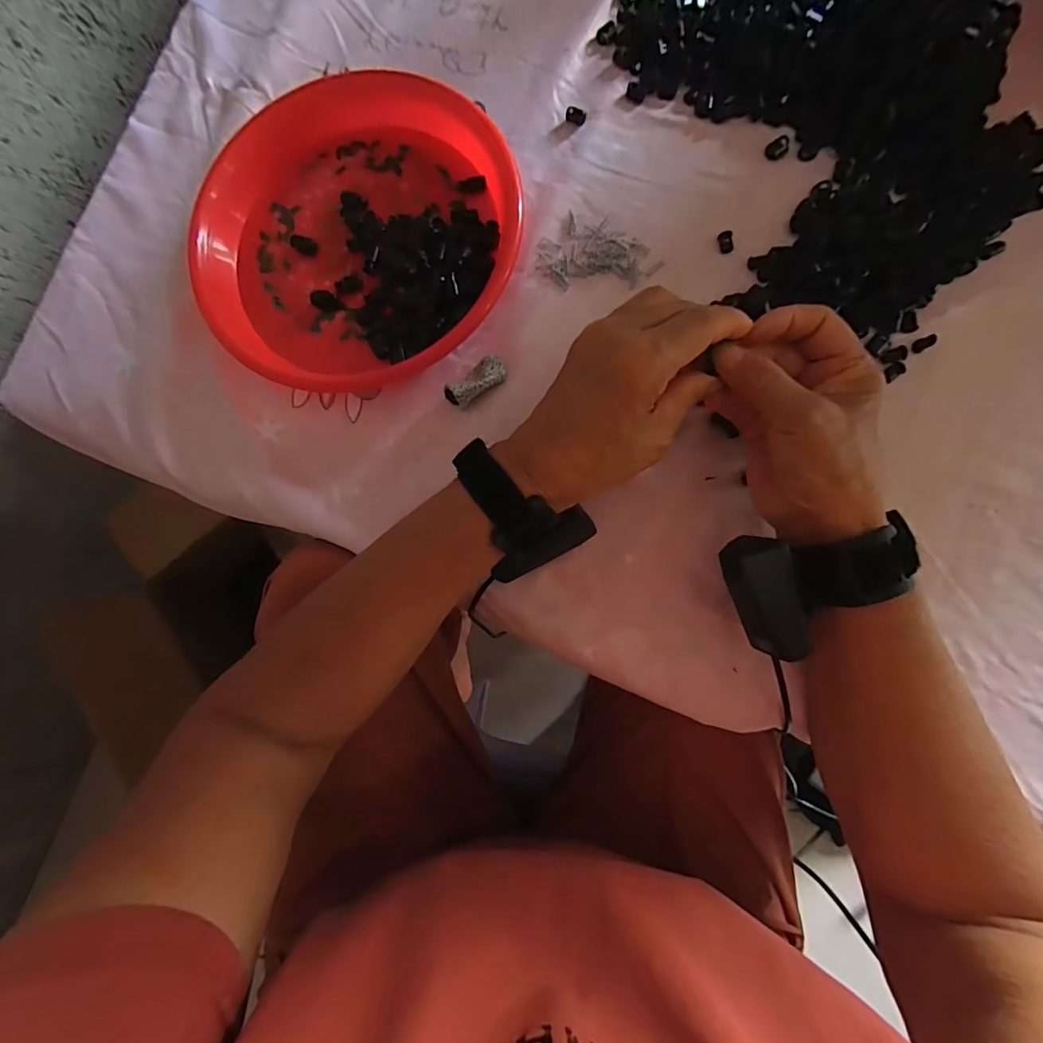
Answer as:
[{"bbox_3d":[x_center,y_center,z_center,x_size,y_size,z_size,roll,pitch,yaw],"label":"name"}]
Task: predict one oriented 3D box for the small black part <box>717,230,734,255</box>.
[{"bbox_3d":[0.151,-0.206,0.344,0.010,0.004,0.016,-3,83,6],"label":"small black part"}]

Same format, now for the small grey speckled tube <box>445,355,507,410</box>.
[{"bbox_3d":[-0.032,-0.102,0.343,0.048,0.020,0.021,-42,81,0],"label":"small grey speckled tube"}]

